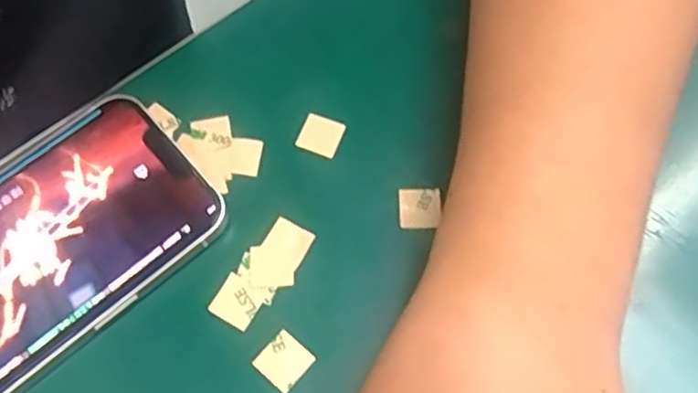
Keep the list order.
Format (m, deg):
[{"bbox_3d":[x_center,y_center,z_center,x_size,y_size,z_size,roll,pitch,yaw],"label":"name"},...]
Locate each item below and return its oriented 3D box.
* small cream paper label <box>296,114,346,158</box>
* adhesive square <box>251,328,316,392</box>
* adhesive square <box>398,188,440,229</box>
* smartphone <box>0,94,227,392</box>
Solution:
[{"bbox_3d":[-0.011,-0.024,0.253,0.016,0.004,0.015,22,68,8],"label":"small cream paper label"},{"bbox_3d":[-0.022,0.055,0.221,0.016,0.004,0.015,39,73,16],"label":"adhesive square"},{"bbox_3d":[0.025,0.004,0.240,0.014,0.004,0.015,-3,67,-2],"label":"adhesive square"},{"bbox_3d":[-0.118,0.028,0.228,0.144,0.008,0.072,-40,73,-15],"label":"smartphone"}]

